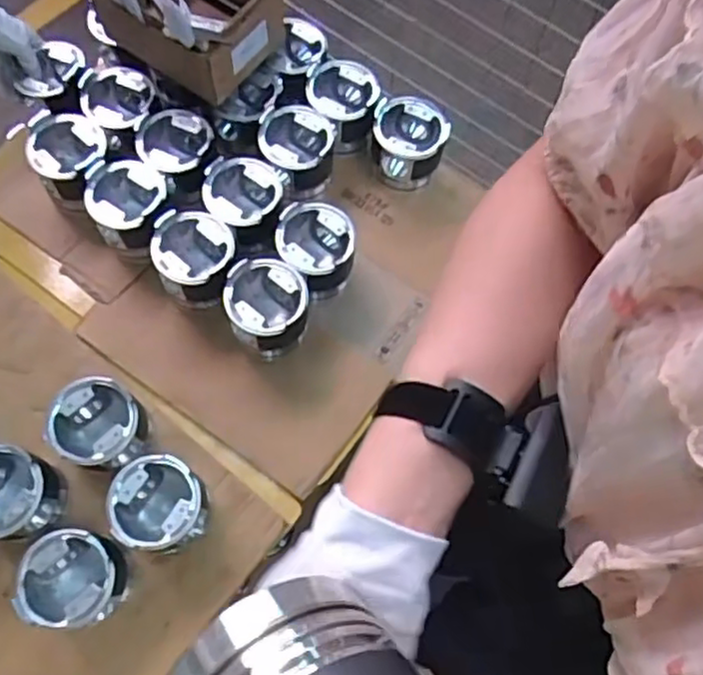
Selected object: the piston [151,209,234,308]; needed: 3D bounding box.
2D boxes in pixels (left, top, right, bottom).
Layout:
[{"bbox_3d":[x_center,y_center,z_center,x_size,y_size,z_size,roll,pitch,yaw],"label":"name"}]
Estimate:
[{"bbox_3d":[-0.202,-0.100,0.889,0.099,0.089,0.099,1,69,-2],"label":"piston"}]

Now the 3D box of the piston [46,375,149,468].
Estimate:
[{"bbox_3d":[-0.287,0.109,0.813,0.093,0.103,0.096,1,69,-2],"label":"piston"}]

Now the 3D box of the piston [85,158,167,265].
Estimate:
[{"bbox_3d":[-0.290,-0.166,0.903,0.094,0.089,0.102,1,69,-2],"label":"piston"}]

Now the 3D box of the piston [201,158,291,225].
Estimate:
[{"bbox_3d":[-0.141,-0.181,0.922,0.102,0.066,0.099,7,69,0],"label":"piston"}]

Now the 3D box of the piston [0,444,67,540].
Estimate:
[{"bbox_3d":[-0.385,0.180,0.787,0.094,0.094,0.094,1,69,-2],"label":"piston"}]

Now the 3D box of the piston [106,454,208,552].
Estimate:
[{"bbox_3d":[-0.214,0.193,0.791,0.098,0.098,0.097,1,69,-2],"label":"piston"}]

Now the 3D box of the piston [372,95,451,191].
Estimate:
[{"bbox_3d":[0.080,-0.268,0.967,0.095,0.093,0.093,1,69,-2],"label":"piston"}]

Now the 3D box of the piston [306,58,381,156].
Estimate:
[{"bbox_3d":[-0.014,-0.326,0.983,0.095,0.086,0.099,1,69,-2],"label":"piston"}]

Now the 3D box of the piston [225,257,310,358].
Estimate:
[{"bbox_3d":[-0.106,-0.034,0.877,0.098,0.115,0.096,1,69,-2],"label":"piston"}]

